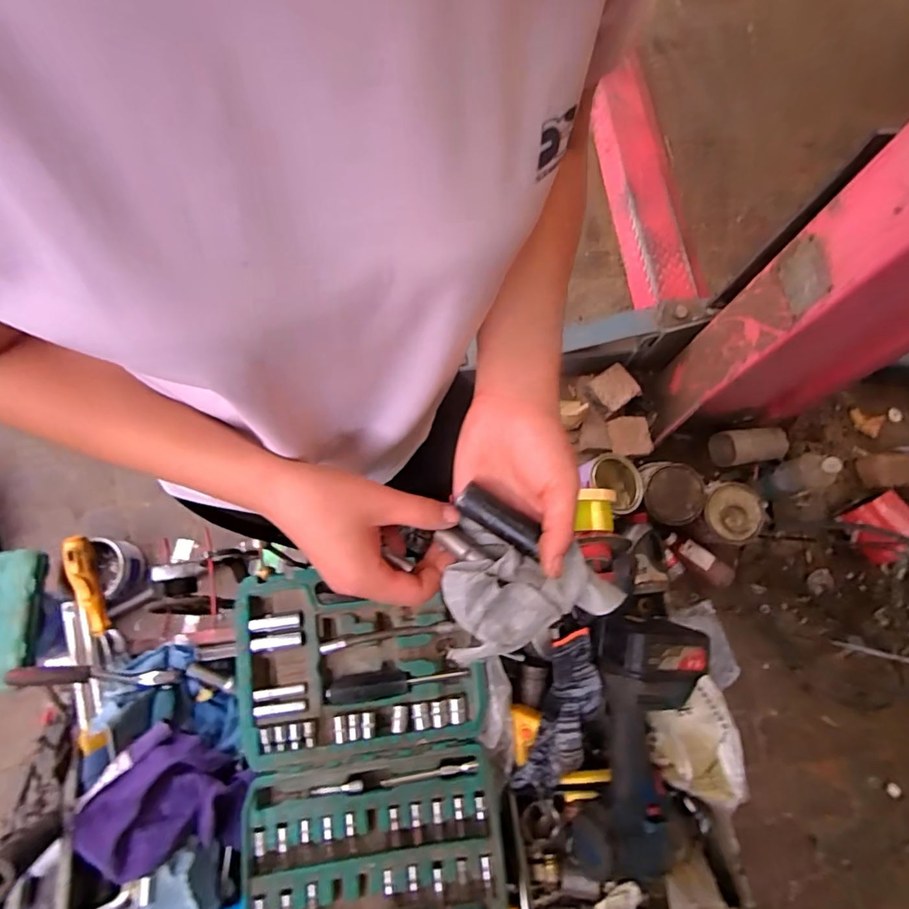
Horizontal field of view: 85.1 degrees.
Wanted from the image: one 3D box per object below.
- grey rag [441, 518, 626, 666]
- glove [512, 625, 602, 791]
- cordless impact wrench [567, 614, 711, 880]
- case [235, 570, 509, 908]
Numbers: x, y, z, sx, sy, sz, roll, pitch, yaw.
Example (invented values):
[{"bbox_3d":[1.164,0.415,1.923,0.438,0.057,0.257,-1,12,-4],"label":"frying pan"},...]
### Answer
[{"bbox_3d":[0.046,0.096,0.324,0.118,0.048,0.086,17,70,4],"label":"grey rag"},{"bbox_3d":[0.121,0.280,0.541,0.058,0.066,0.172,24,73,1],"label":"glove"},{"bbox_3d":[0.198,0.303,0.520,0.117,0.076,0.250,9,84,1],"label":"cordless impact wrench"},{"bbox_3d":[-0.086,0.311,0.501,0.250,0.052,0.375,-4,72,-7],"label":"case"}]

